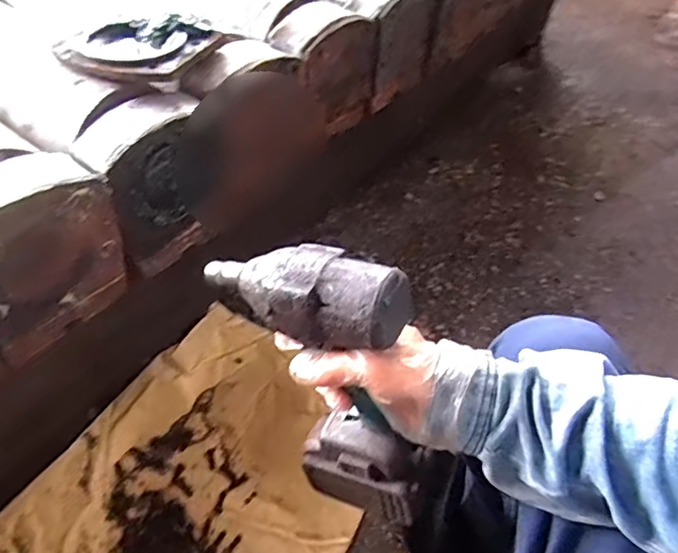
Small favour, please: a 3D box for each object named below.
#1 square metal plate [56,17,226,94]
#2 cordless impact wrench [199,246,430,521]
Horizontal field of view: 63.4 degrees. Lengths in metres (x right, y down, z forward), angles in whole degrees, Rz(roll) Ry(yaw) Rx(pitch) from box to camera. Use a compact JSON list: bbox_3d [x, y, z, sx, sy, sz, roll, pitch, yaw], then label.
[{"bbox_3d":[-0.235,-0.269,0.638,0.153,0.021,0.153,12,48,6],"label":"square metal plate"},{"bbox_3d":[-0.007,0.087,0.448,0.073,0.245,0.158,-33,38,-29],"label":"cordless impact wrench"}]

